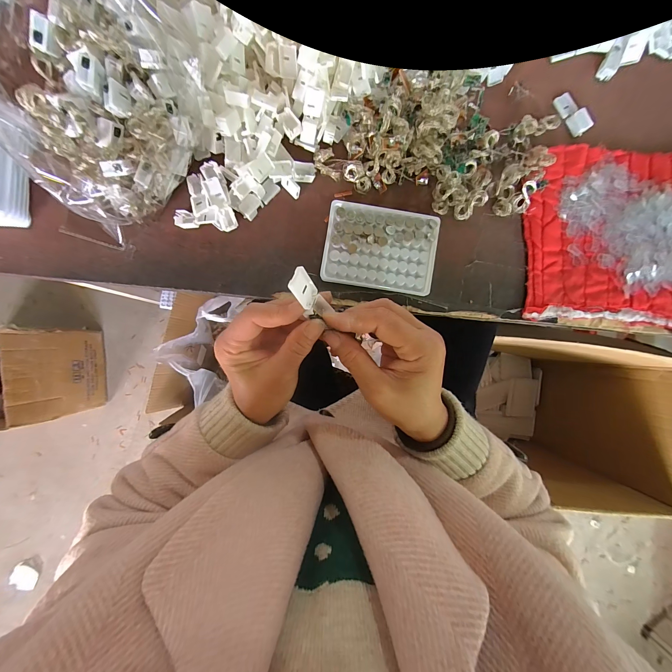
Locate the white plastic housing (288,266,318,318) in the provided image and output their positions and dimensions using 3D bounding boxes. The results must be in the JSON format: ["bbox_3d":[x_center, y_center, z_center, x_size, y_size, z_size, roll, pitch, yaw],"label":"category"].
[{"bbox_3d":[-0.023,-0.033,0.207,0.004,0.034,0.020,11,60,33],"label":"white plastic housing"}]

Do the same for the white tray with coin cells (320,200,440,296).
[{"bbox_3d":[0.052,-0.104,0.339,0.129,0.020,0.095,8,89,-2],"label":"white tray with coin cells"}]

